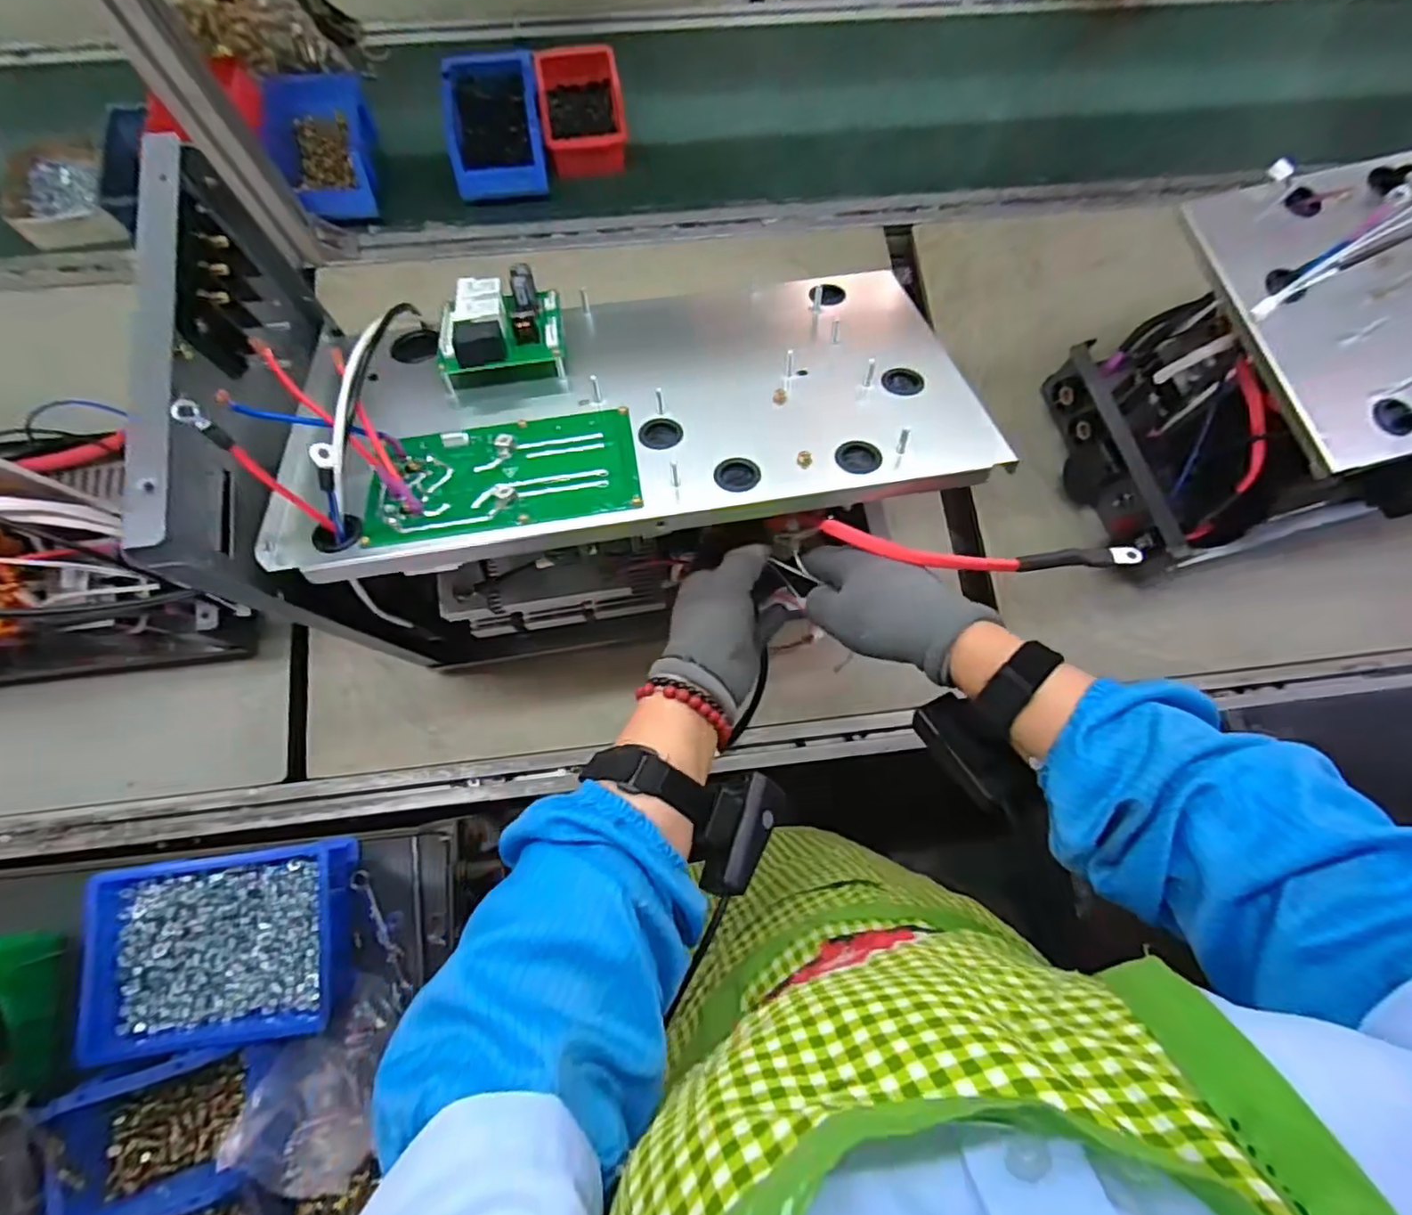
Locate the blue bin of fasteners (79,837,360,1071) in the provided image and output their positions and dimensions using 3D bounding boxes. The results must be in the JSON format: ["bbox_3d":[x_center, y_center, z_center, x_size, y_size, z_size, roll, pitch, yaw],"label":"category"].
[{"bbox_3d":[-0.417,0.293,0.561,0.191,0.055,0.148,-7,77,-4],"label":"blue bin of fasteners"}]

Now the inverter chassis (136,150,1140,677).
[{"bbox_3d":[-0.061,-0.135,0.517,0.473,0.370,0.248,-9,77,-3],"label":"inverter chassis"}]

